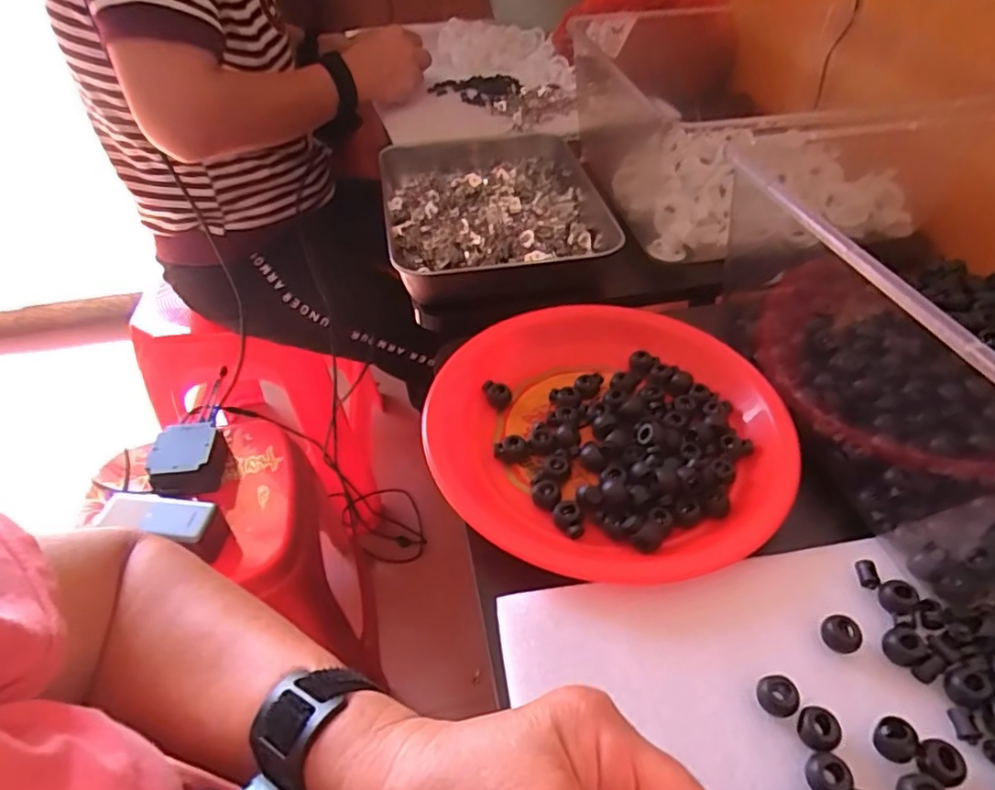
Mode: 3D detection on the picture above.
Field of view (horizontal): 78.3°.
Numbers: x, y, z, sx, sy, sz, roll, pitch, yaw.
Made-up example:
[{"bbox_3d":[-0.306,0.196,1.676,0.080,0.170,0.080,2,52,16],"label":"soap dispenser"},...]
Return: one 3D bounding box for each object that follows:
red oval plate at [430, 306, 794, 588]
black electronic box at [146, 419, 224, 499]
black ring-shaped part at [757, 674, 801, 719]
[{"bbox_3d":[0.073,0.020,0.402,0.221,0.028,0.224,16,48,17],"label":"red oval plate"},{"bbox_3d":[-0.395,0.084,0.781,0.083,0.048,0.091,-9,46,-7],"label":"black electronic box"},{"bbox_3d":[0.129,0.139,0.281,0.017,0.012,0.016,-1,45,1],"label":"black ring-shaped part"}]

